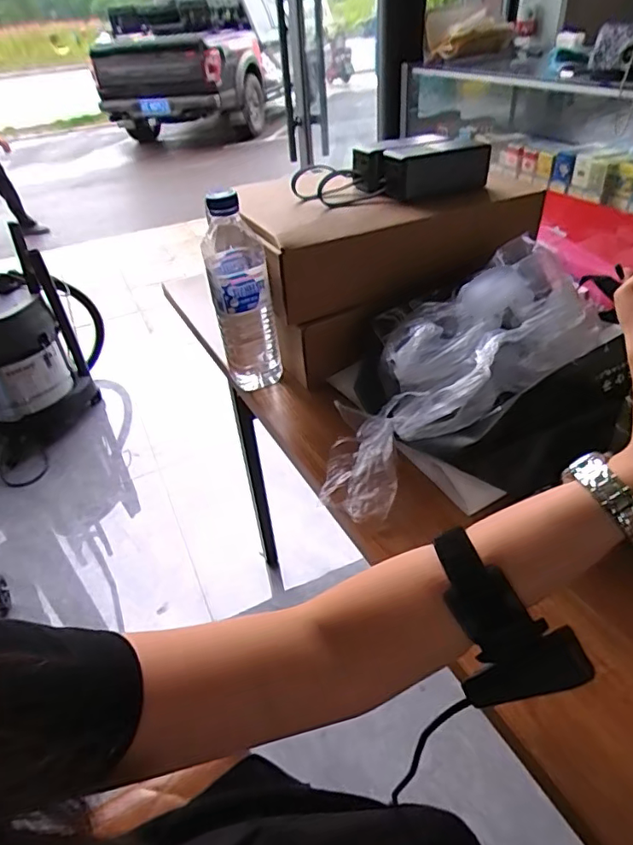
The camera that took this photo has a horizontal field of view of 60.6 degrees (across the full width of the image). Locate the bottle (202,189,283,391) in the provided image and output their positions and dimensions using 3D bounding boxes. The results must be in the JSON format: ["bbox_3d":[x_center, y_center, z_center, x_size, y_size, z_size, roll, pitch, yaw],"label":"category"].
[{"bbox_3d":[-0.086,-0.146,0.623,0.066,0.224,0.064,-13,39,-10],"label":"bottle"}]

